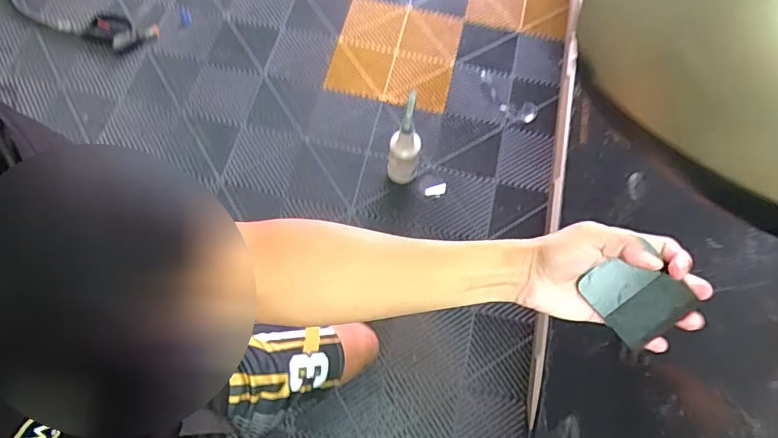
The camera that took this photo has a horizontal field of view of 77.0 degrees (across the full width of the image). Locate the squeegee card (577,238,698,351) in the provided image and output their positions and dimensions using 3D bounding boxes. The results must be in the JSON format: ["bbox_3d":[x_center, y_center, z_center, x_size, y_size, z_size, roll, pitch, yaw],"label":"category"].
[{"bbox_3d":[0.194,0.063,0.386,0.058,0.006,0.069,-40,88,15],"label":"squeegee card"}]

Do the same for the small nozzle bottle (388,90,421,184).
[{"bbox_3d":[0.044,-0.207,1.389,0.084,0.345,0.103,5,69,-1],"label":"small nozzle bottle"}]

